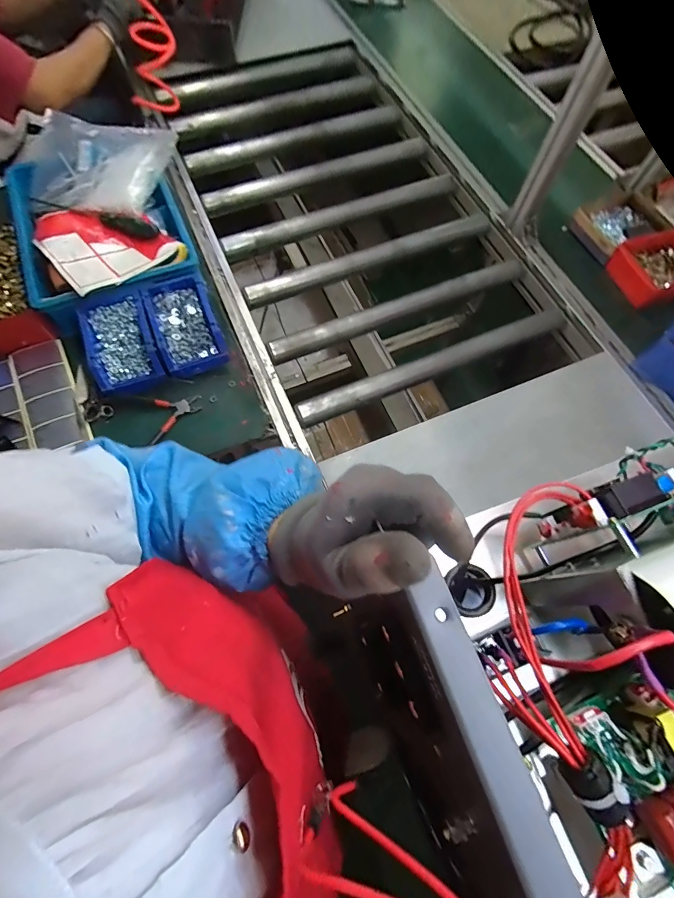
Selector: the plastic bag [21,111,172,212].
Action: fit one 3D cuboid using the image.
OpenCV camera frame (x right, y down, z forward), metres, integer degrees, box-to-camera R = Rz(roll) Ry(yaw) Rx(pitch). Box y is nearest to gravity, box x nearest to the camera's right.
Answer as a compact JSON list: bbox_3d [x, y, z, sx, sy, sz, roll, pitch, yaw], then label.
[{"bbox_3d":[-0.470,-0.551,0.774,0.264,0.059,0.202,9,69,2],"label":"plastic bag"}]

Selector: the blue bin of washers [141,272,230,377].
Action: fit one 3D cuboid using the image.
[{"bbox_3d":[-0.264,-0.215,0.702,0.107,0.067,0.164,-21,71,-9],"label":"blue bin of washers"}]

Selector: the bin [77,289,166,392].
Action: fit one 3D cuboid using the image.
[{"bbox_3d":[-0.361,-0.179,0.666,0.103,0.055,0.154,-22,71,-9],"label":"bin"}]

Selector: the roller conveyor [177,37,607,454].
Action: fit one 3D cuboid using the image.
[{"bbox_3d":[0.013,-0.612,0.977,0.706,0.108,1.091,-16,70,-7],"label":"roller conveyor"}]

